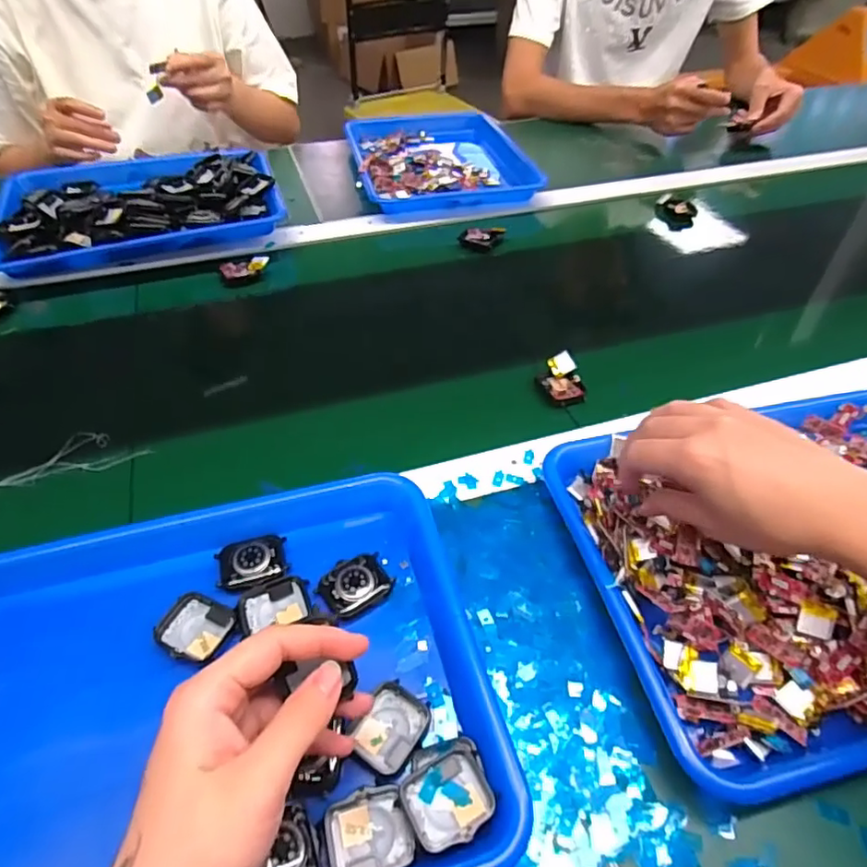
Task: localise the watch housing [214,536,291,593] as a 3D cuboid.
[{"bbox_3d":[-0.125,0.088,0.394,0.046,0.008,0.035,-15,49,-15],"label":"watch housing"}]

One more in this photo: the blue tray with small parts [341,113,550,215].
[{"bbox_3d":[0.005,-0.429,0.883,0.250,0.038,0.328,-8,48,-9],"label":"blue tray with small parts"}]

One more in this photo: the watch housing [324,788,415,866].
[{"bbox_3d":[-0.033,0.205,0.293,0.041,0.009,0.036,-12,49,-13],"label":"watch housing"}]

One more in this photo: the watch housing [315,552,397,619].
[{"bbox_3d":[-0.052,0.102,0.388,0.045,0.012,0.036,-28,54,-25],"label":"watch housing"}]

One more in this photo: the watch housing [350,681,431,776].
[{"bbox_3d":[-0.024,0.167,0.326,0.035,0.005,0.044,24,51,19],"label":"watch housing"}]

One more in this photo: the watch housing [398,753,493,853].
[{"bbox_3d":[0.007,0.191,0.299,0.041,0.014,0.038,-20,51,-19],"label":"watch housing"}]

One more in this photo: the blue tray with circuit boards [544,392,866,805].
[{"bbox_3d":[0.264,0.079,0.401,0.324,0.051,0.250,-11,48,-12],"label":"blue tray with circuit boards"}]

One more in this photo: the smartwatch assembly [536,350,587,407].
[{"bbox_3d":[0.118,-0.051,0.535,0.038,0.020,0.053,-3,47,-5],"label":"smartwatch assembly"}]

